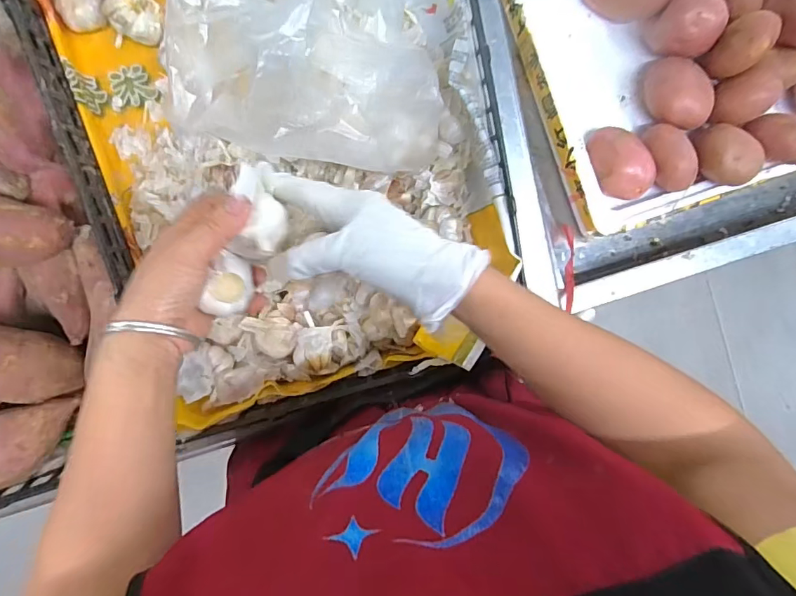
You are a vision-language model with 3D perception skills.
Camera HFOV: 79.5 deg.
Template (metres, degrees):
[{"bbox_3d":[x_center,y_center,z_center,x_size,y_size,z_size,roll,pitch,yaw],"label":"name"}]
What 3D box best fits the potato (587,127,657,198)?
[{"bbox_3d":[0.286,-0.174,0.629,0.078,0.050,0.098,-13,91,-6],"label":"potato"}]

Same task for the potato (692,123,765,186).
[{"bbox_3d":[0.420,-0.183,0.614,0.075,0.052,0.084,-22,92,-6],"label":"potato"}]

